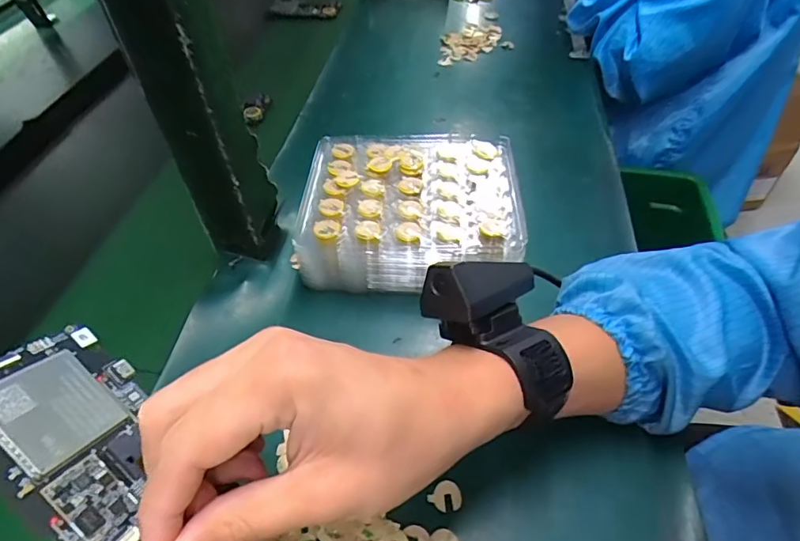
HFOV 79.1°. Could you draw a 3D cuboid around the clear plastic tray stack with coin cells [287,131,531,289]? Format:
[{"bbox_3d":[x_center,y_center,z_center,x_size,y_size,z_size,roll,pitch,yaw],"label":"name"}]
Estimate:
[{"bbox_3d":[0.009,-0.052,0.433,0.182,0.070,0.148,1,49,2],"label":"clear plastic tray stack with coin cells"}]

